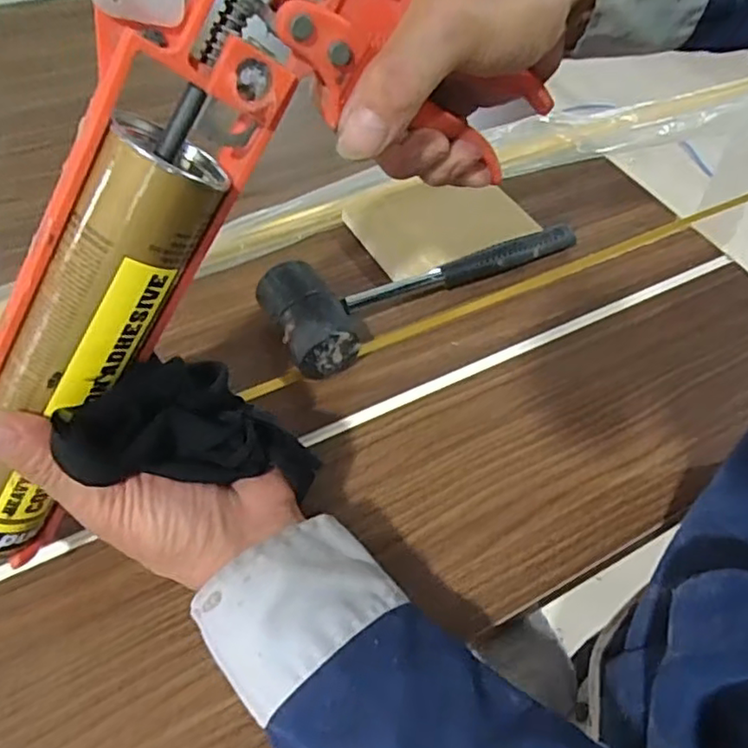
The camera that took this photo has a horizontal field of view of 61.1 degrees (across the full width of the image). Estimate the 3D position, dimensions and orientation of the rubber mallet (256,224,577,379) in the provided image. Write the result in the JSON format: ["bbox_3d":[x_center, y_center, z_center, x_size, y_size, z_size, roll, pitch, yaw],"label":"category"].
[{"bbox_3d":[0.046,-0.078,0.473,0.261,0.048,0.083,-23,58,-20],"label":"rubber mallet"}]

